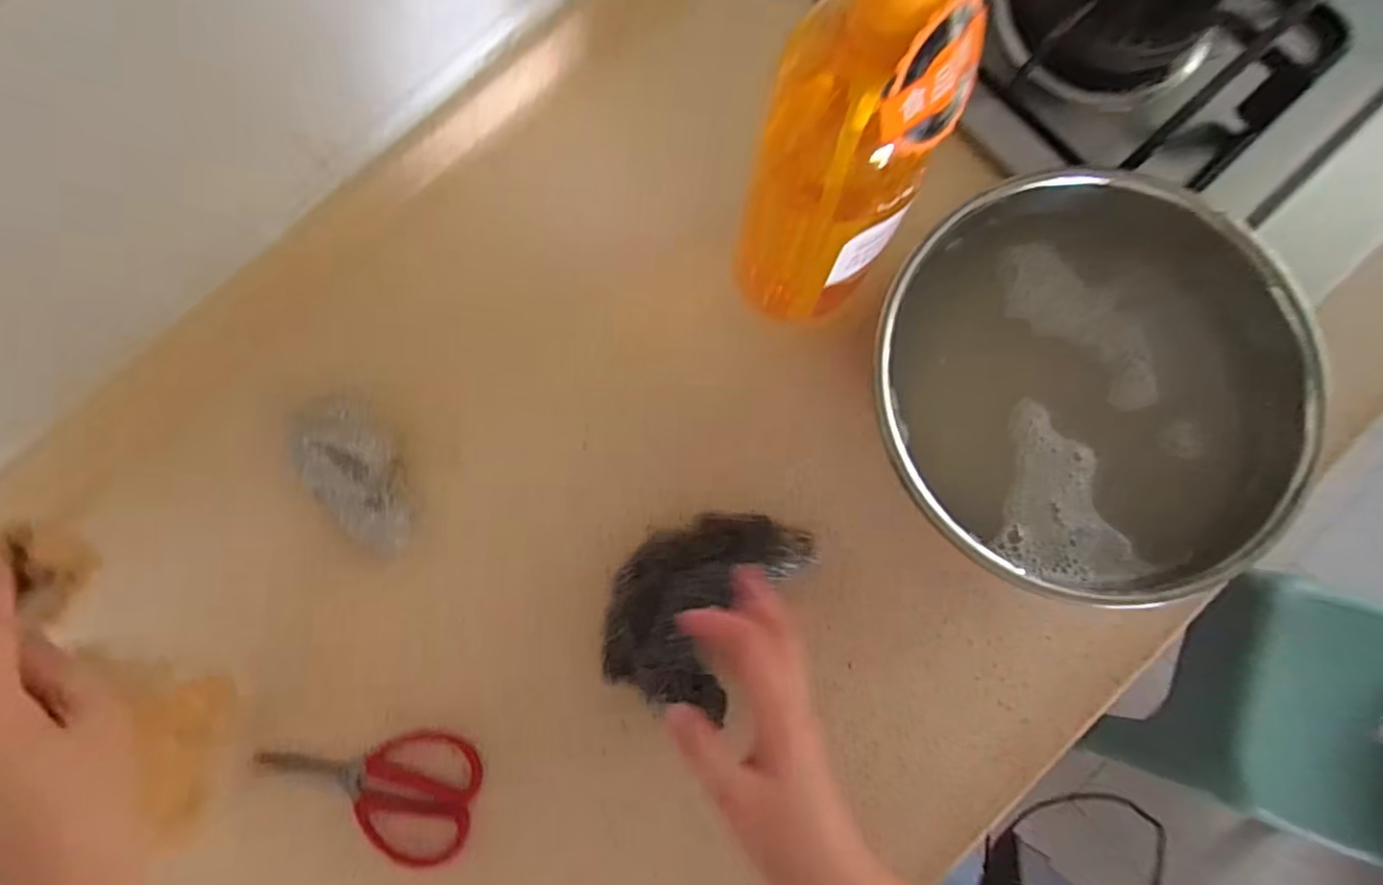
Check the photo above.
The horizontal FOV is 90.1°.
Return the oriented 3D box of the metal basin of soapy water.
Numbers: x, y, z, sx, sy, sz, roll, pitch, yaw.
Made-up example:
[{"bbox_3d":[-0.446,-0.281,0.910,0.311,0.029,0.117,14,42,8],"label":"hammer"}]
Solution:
[{"bbox_3d":[0.231,-0.036,0.431,0.240,0.084,0.251,0,82,1],"label":"metal basin of soapy water"}]

